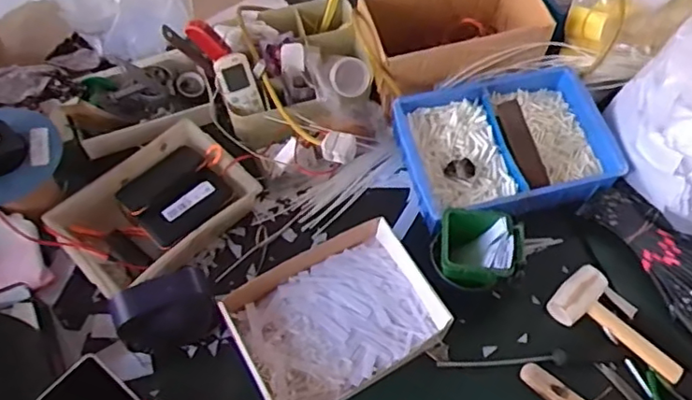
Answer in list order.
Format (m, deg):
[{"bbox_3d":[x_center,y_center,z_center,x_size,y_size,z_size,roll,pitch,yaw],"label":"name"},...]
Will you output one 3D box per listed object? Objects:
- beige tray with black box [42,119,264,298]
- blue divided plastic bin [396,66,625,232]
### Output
[{"bbox_3d":[-0.261,0.012,0.820,0.172,0.058,0.246,41,67,18],"label":"beige tray with black box"},{"bbox_3d":[0.228,-0.082,0.862,0.283,0.082,0.208,-13,63,-9],"label":"blue divided plastic bin"}]

